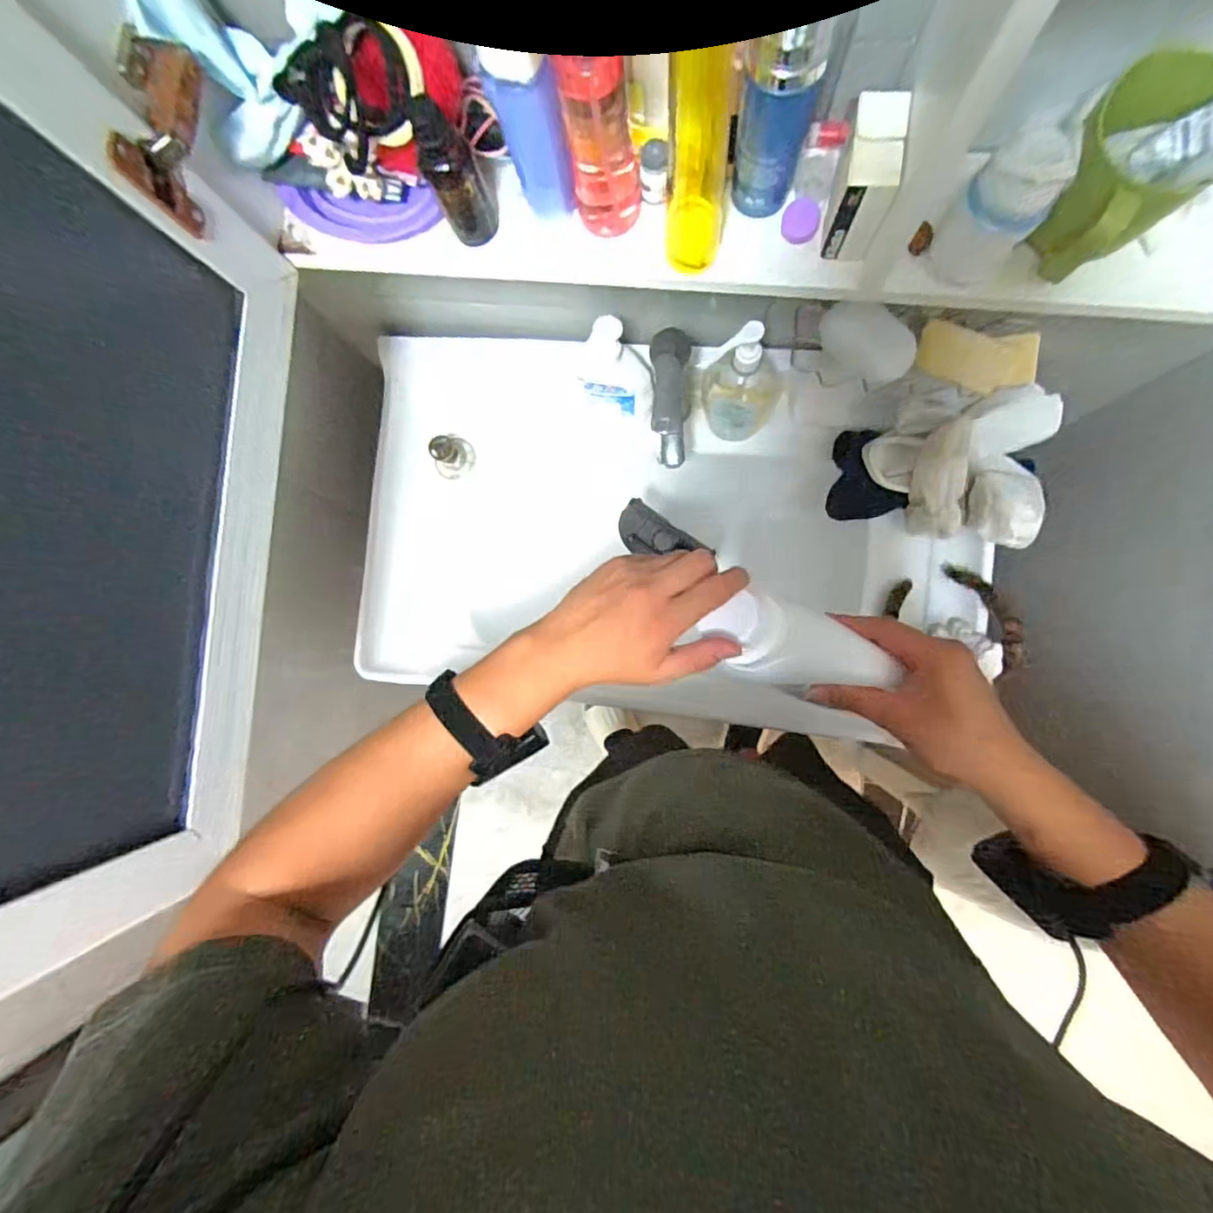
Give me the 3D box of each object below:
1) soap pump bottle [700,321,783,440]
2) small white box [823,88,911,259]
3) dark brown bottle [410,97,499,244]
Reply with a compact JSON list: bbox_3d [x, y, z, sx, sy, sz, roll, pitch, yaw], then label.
[{"bbox_3d":[0.162,-0.254,0.648,0.085,0.243,0.057,16,92,8],"label":"soap pump bottle"},{"bbox_3d":[0.166,-0.273,0.354,0.034,0.063,0.060,14,91,8],"label":"small white box"},{"bbox_3d":[-0.105,-0.299,0.385,0.035,0.076,0.043,-25,86,7],"label":"dark brown bottle"}]

